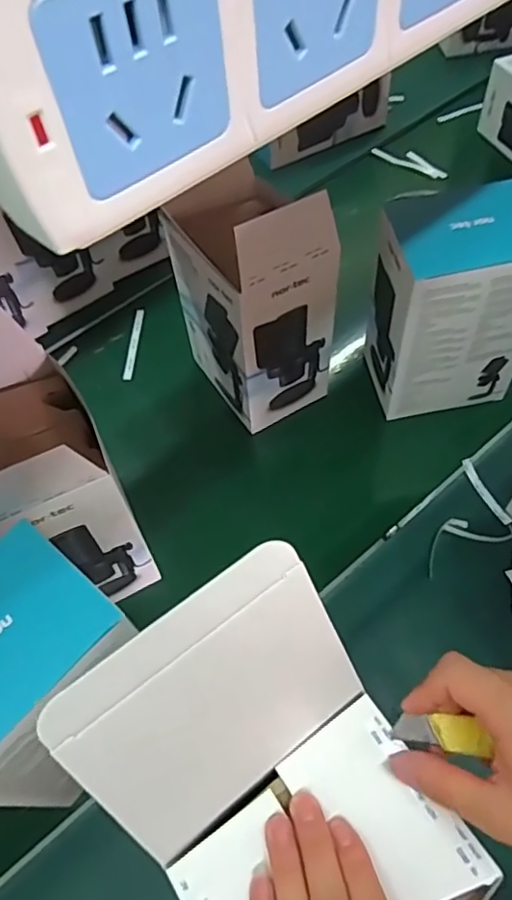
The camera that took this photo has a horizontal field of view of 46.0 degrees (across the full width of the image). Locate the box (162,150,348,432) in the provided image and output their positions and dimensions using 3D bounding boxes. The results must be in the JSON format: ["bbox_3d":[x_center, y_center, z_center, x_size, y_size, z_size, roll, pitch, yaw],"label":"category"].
[{"bbox_3d":[-0.001,-0.175,0.662,0.127,0.268,0.157,-29,61,-13],"label":"box"}]

